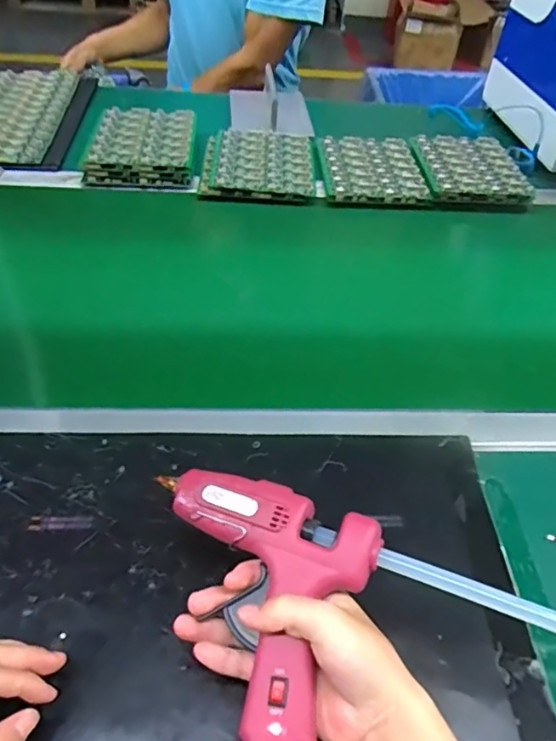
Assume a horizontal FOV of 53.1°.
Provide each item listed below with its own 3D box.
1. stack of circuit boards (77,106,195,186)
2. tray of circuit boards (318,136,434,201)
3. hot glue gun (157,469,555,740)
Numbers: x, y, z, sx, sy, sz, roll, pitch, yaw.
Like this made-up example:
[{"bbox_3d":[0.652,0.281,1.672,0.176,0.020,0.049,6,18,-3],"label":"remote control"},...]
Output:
[{"bbox_3d":[-0.206,-0.353,0.858,0.157,0.033,0.202,1,47,-3],"label":"stack of circuit boards"},{"bbox_3d":[0.144,-0.312,0.858,0.152,0.024,0.177,3,47,-1],"label":"tray of circuit boards"},{"bbox_3d":[0.041,0.162,0.331,0.290,0.042,0.140,20,51,13],"label":"hot glue gun"}]

